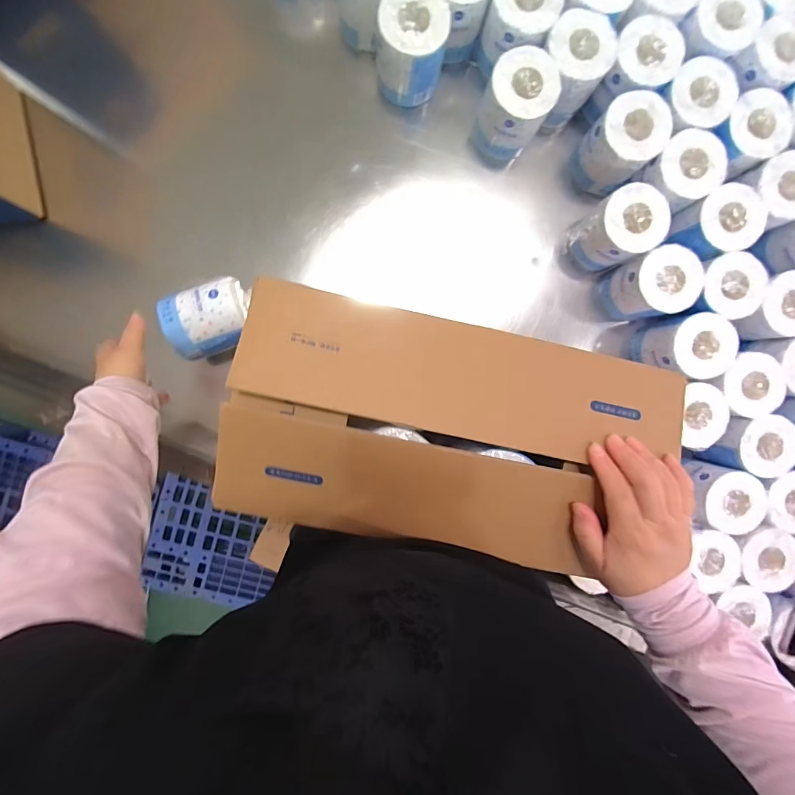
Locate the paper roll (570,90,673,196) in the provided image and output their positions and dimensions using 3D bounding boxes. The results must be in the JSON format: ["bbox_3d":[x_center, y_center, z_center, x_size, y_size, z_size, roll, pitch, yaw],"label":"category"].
[{"bbox_3d":[0.333,-0.383,0.611,0.096,0.100,0.095,0,94,-4],"label":"paper roll"}]

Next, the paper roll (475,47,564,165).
[{"bbox_3d":[0.170,-0.433,0.612,0.090,0.127,0.097,0,94,-4],"label":"paper roll"}]

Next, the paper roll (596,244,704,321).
[{"bbox_3d":[0.393,-0.174,0.631,0.091,0.105,0.093,0,94,-4],"label":"paper roll"}]

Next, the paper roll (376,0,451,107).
[{"bbox_3d":[0.019,-0.508,0.598,0.097,0.120,0.103,0,94,-4],"label":"paper roll"}]

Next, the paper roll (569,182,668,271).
[{"bbox_3d":[0.335,-0.256,0.619,0.091,0.107,0.093,0,94,-4],"label":"paper roll"}]

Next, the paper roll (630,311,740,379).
[{"bbox_3d":[0.451,-0.079,0.648,0.098,0.118,0.097,1,94,-4],"label":"paper roll"}]

